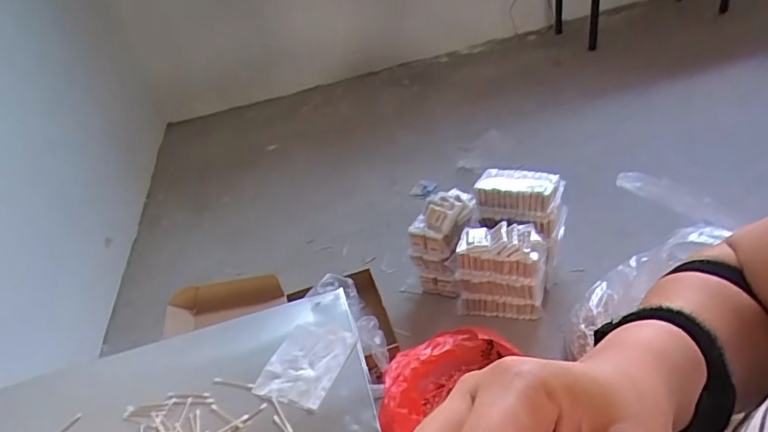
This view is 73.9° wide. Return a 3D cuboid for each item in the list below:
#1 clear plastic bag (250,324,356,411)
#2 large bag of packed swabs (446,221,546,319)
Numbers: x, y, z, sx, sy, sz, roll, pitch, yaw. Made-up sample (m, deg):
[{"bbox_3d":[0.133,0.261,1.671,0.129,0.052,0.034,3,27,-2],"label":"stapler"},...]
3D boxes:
[{"bbox_3d":[-0.118,0.226,0.804,0.114,0.018,0.148,10,41,29],"label":"clear plastic bag"},{"bbox_3d":[0.307,0.152,1.361,0.236,0.287,0.099,2,38,19],"label":"large bag of packed swabs"}]

